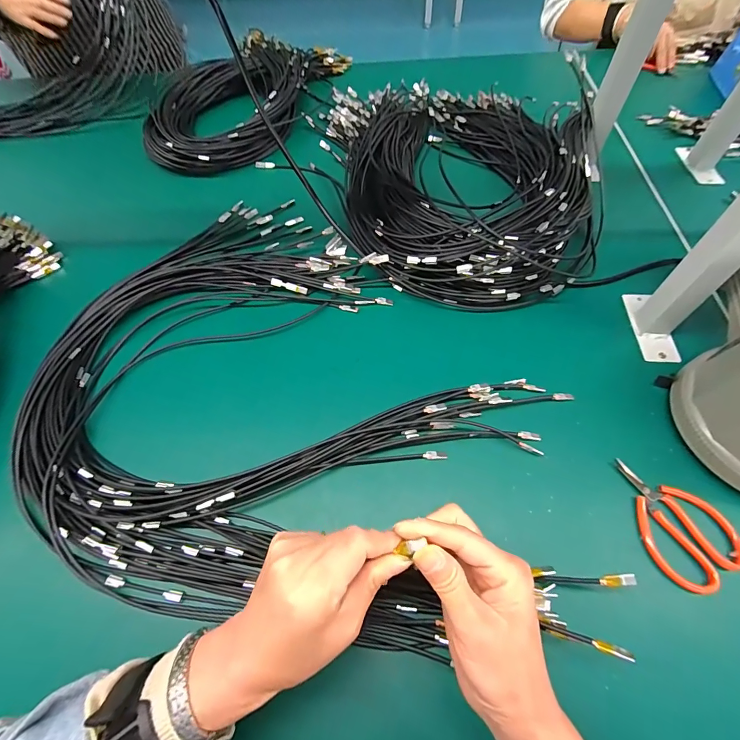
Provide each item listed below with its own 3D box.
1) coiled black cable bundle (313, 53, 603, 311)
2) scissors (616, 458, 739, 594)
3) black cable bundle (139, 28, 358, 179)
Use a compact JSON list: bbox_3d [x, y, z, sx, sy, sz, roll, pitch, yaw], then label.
[{"bbox_3d":[0.140,-0.323,0.578,0.372,0.082,0.522,-12,60,-4],"label":"coiled black cable bundle"},{"bbox_3d":[0.267,0.132,0.342,0.066,0.015,0.110,-26,62,-12],"label":"scissors"},{"bbox_3d":[-0.248,-0.541,0.754,0.257,0.062,0.461,15,62,12],"label":"black cable bundle"}]

